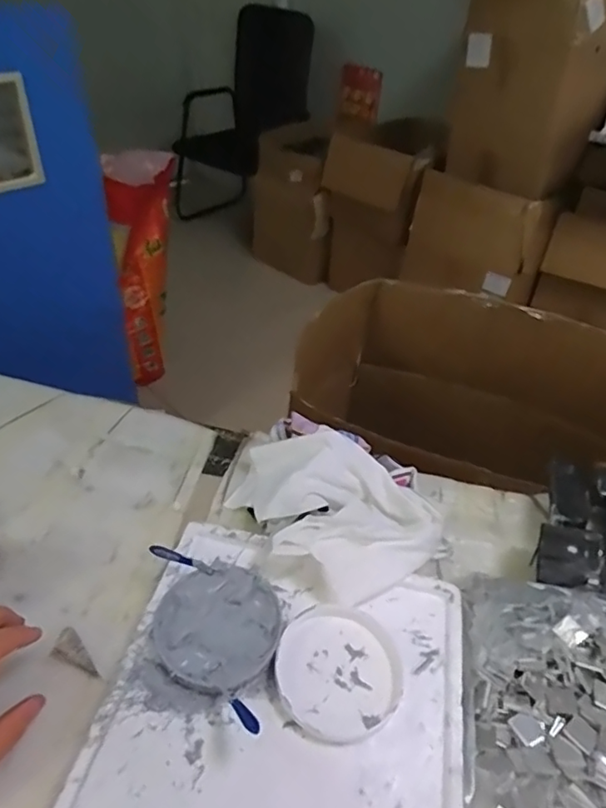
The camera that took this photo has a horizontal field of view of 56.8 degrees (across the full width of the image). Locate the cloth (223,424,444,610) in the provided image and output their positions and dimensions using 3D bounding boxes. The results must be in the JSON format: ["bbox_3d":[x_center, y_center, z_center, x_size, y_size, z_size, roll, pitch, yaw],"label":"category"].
[{"bbox_3d":[0.024,0.094,0.528,0.200,0.050,0.143,20,42,17],"label":"cloth"}]

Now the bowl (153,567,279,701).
[{"bbox_3d":[-0.067,0.177,0.448,0.096,0.015,0.099,3,40,-3],"label":"bowl"}]

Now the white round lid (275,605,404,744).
[{"bbox_3d":[0.028,0.205,0.435,0.094,0.018,0.102,3,40,-3],"label":"white round lid"}]

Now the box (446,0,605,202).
[{"bbox_3d":[0.664,-0.942,1.630,0.279,0.541,0.399,-30,51,-34],"label":"box"}]

